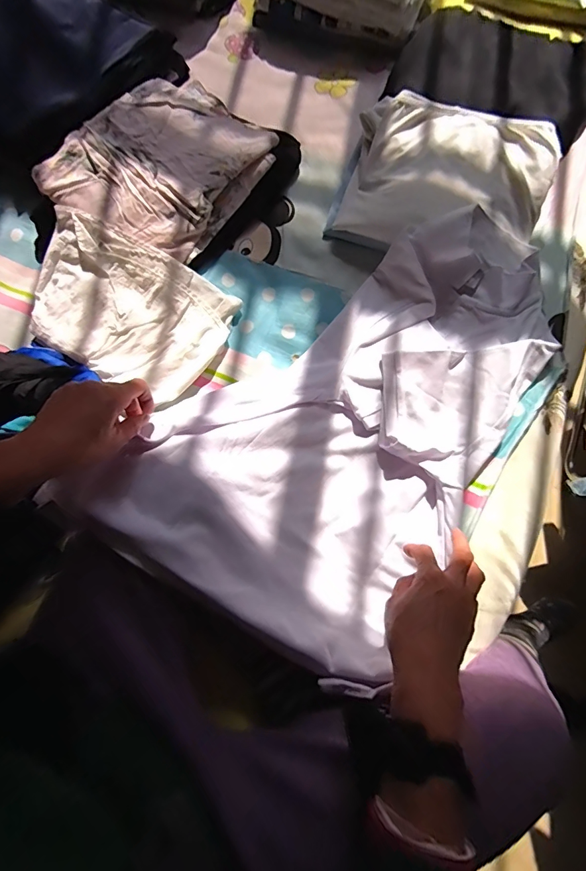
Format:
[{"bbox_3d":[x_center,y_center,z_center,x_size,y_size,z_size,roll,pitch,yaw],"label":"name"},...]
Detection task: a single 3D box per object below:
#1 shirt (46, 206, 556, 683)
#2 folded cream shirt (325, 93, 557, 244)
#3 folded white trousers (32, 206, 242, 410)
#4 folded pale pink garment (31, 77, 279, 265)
[{"bbox_3d":[0.103,-0.047,0.521,0.349,0.132,0.629,39,80,9],"label":"shirt"},{"bbox_3d":[0.240,-0.396,0.644,0.307,0.064,0.251,15,77,4],"label":"folded cream shirt"},{"bbox_3d":[-0.259,-0.187,0.622,0.307,0.059,0.213,29,78,7],"label":"folded white trousers"},{"bbox_3d":[-0.201,-0.436,0.645,0.269,0.049,0.313,35,78,3],"label":"folded pale pink garment"}]

